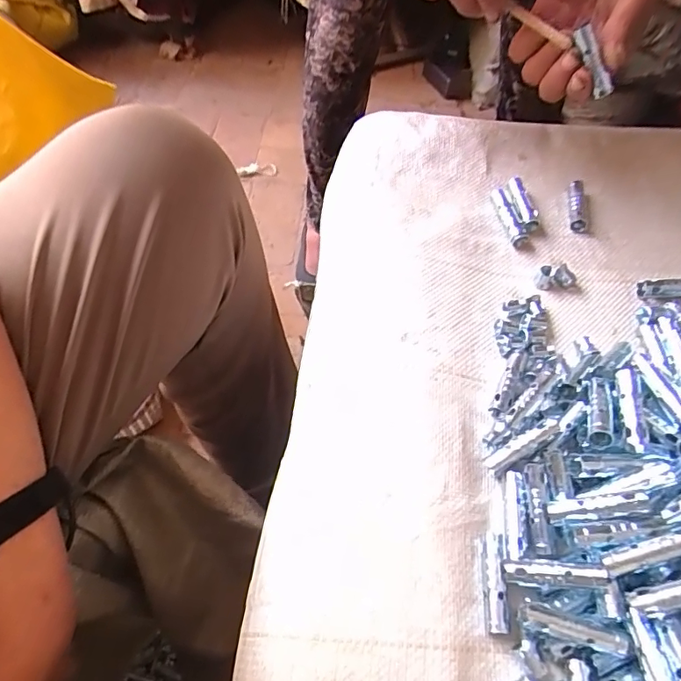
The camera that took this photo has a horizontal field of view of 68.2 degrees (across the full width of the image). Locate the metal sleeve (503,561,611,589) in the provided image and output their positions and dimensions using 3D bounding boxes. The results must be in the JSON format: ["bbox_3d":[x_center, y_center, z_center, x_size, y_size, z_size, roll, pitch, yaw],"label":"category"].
[{"bbox_3d":[0.093,0.101,0.217,0.042,0.006,0.009,-5,56,20],"label":"metal sleeve"}]

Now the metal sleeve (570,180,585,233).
[{"bbox_3d":[0.163,-0.092,0.345,0.010,0.012,0.038,10,57,6],"label":"metal sleeve"}]

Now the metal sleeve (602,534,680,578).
[{"bbox_3d":[0.129,0.087,0.207,0.040,0.004,0.008,-25,58,11],"label":"metal sleeve"}]

